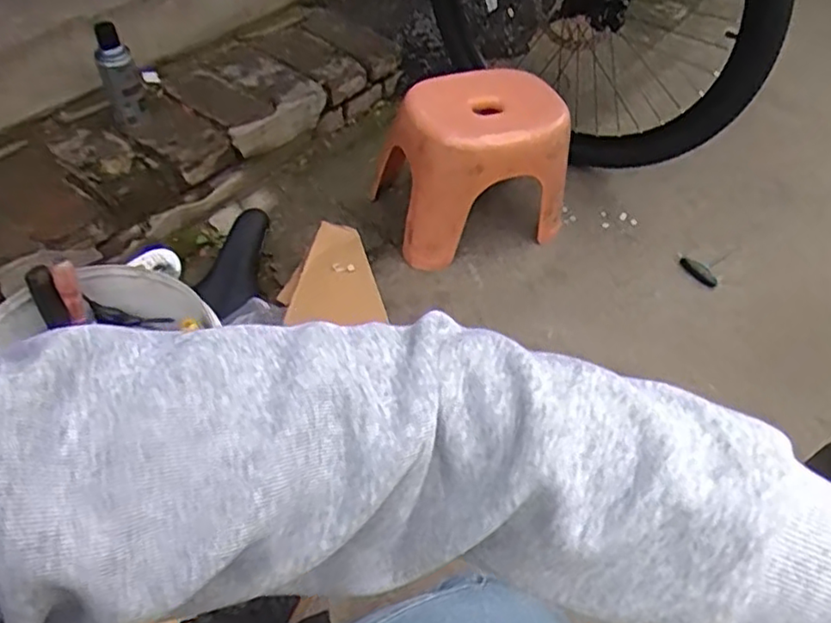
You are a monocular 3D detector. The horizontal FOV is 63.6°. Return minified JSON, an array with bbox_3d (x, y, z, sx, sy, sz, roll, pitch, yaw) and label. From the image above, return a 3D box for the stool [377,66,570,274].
[{"bbox_3d":[0.102,-0.264,1.200,0.297,0.253,0.222,-14,52,-16],"label":"stool"}]

